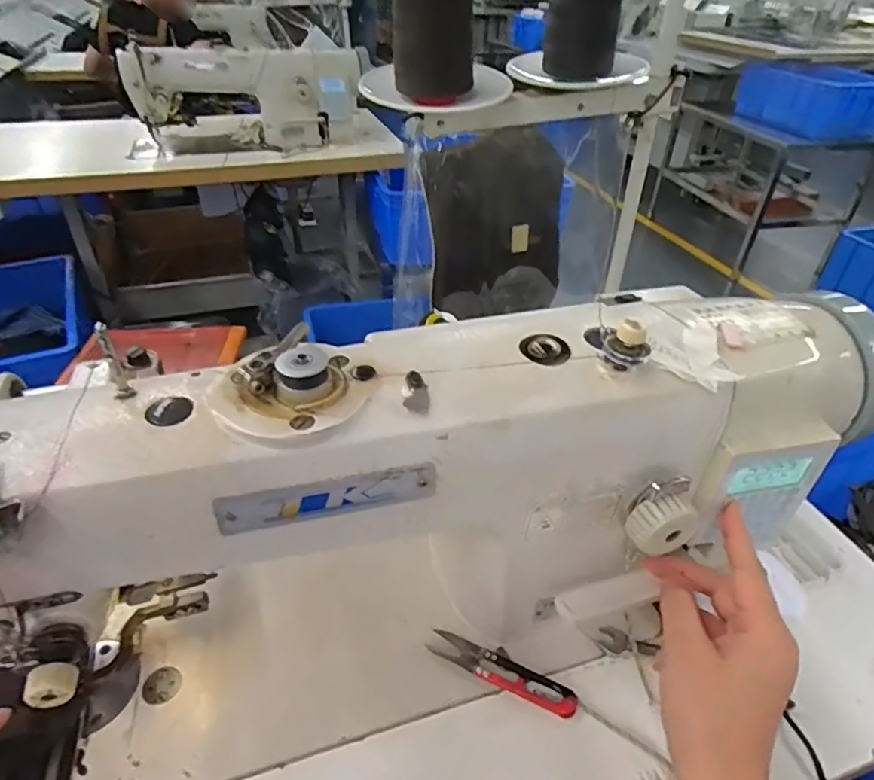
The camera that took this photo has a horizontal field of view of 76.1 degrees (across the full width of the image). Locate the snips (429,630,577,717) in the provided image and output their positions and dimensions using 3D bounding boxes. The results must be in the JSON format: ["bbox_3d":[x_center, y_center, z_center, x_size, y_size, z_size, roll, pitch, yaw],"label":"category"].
[{"bbox_3d":[0.046,0.196,0.392,0.105,0.012,0.022,17,41,19],"label":"snips"}]

